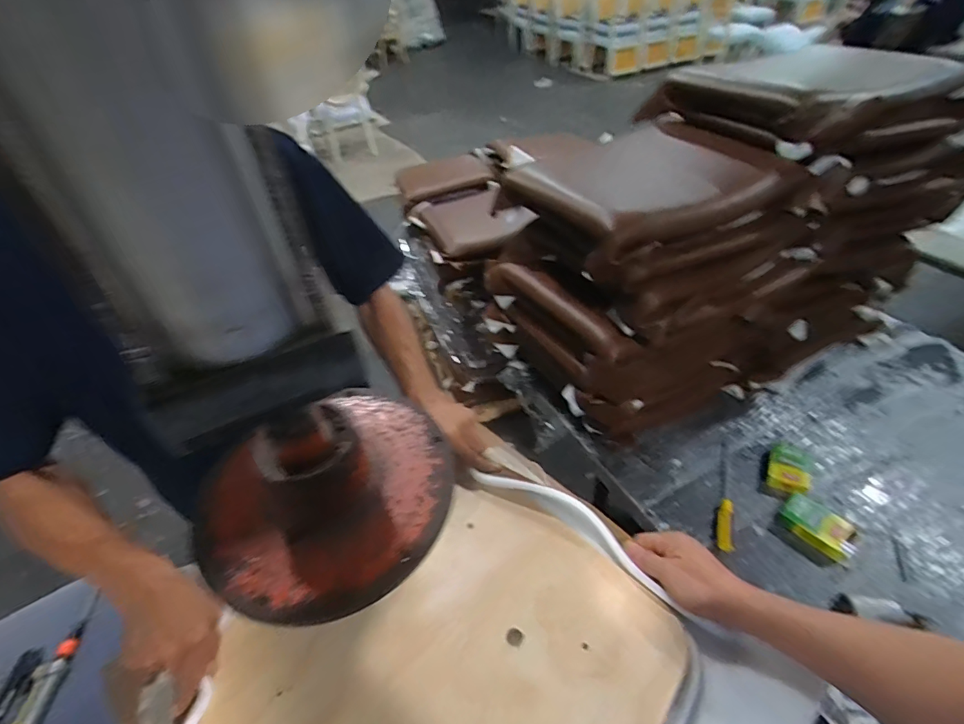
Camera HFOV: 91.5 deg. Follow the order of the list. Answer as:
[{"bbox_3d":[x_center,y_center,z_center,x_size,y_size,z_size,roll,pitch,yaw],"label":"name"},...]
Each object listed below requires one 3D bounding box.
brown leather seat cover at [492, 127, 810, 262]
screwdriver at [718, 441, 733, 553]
[{"bbox_3d":[0.317,-0.369,0.952,0.423,0.080,0.420,-19,46,-14],"label":"brown leather seat cover"},{"bbox_3d":[0.544,0.293,1.052,0.029,0.020,0.266,11,46,16],"label":"screwdriver"}]

